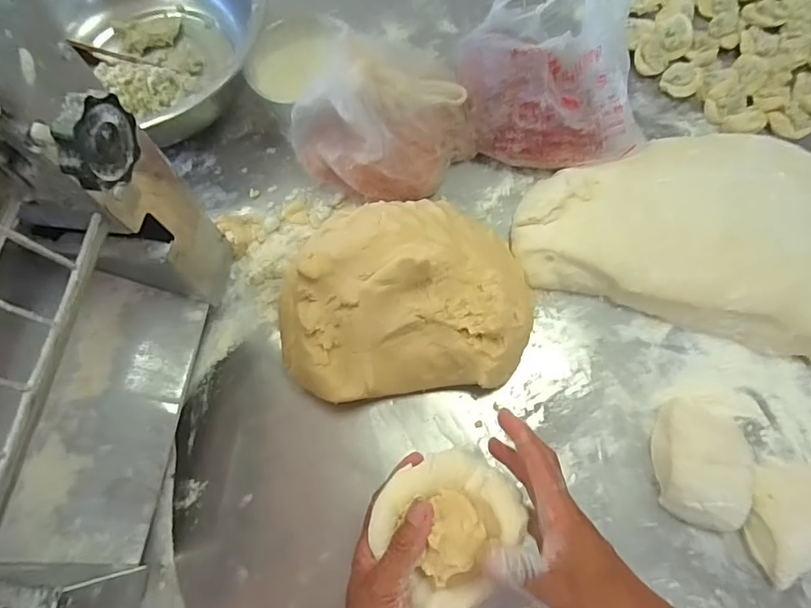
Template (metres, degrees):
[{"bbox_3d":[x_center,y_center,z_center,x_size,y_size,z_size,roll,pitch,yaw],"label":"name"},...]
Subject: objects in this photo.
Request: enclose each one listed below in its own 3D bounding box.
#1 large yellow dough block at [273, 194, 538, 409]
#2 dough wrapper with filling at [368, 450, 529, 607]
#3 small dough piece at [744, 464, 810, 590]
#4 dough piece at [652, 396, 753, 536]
[{"bbox_3d":[0.000,-0.016,0.571,0.274,0.120,0.223,-6,70,0],"label":"large yellow dough block"},{"bbox_3d":[0.036,0.165,0.382,0.111,0.050,0.100,-37,73,-10],"label":"dough wrapper with filling"},{"bbox_3d":[0.400,0.216,0.511,0.105,0.038,0.101,-14,70,-3],"label":"small dough piece"},{"bbox_3d":[0.313,0.158,0.522,0.089,0.071,0.132,12,71,7],"label":"dough piece"}]

